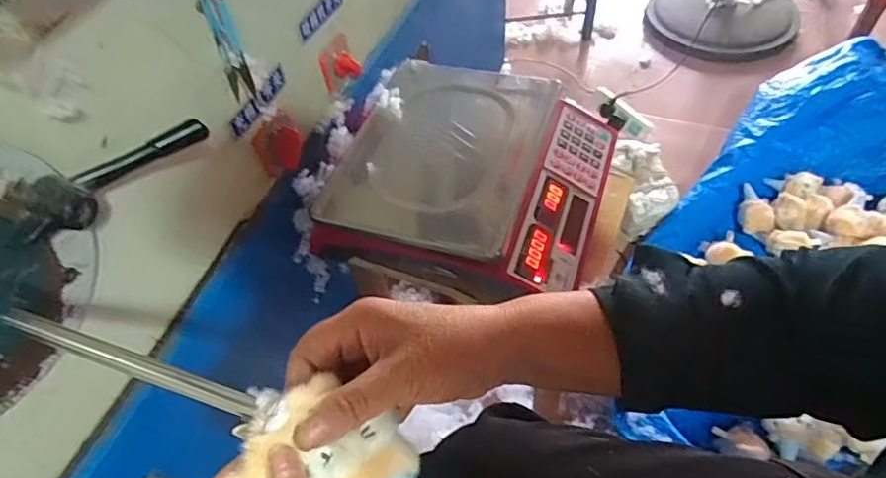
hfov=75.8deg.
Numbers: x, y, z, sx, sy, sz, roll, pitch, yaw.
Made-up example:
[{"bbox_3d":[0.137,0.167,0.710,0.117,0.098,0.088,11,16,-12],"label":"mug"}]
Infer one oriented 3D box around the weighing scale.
[{"bbox_3d":[0.018,-0.078,0.729,0.366,0.113,0.294,10,54,13],"label":"weighing scale"}]

